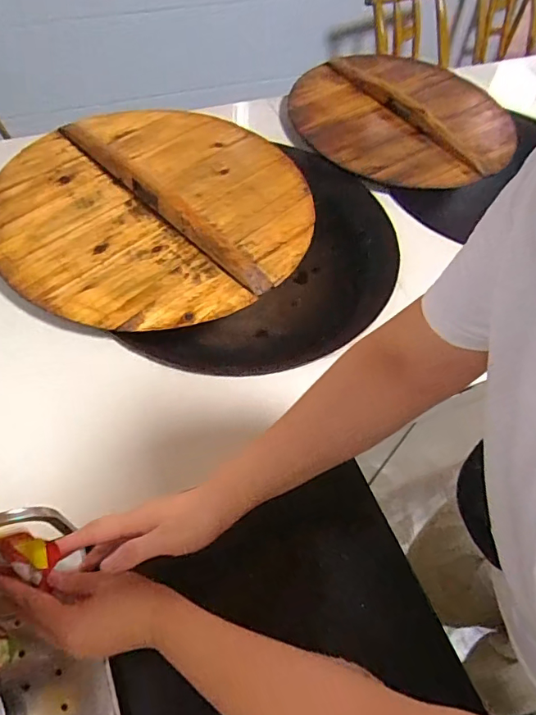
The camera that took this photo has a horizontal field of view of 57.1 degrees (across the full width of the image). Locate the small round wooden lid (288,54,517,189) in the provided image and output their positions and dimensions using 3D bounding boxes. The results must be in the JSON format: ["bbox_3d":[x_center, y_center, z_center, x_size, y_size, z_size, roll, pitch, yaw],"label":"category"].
[{"bbox_3d":[0.286,-0.523,1.063,0.434,0.028,0.453,2,60,-3],"label":"small round wooden lid"}]

